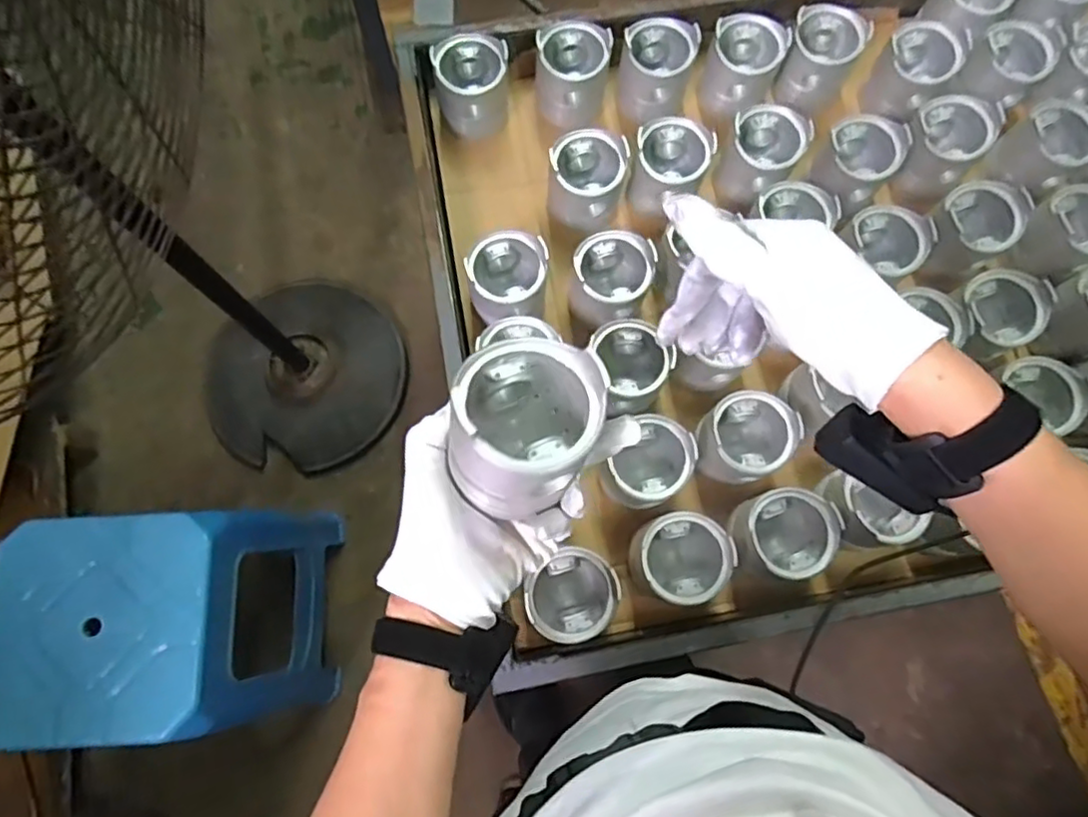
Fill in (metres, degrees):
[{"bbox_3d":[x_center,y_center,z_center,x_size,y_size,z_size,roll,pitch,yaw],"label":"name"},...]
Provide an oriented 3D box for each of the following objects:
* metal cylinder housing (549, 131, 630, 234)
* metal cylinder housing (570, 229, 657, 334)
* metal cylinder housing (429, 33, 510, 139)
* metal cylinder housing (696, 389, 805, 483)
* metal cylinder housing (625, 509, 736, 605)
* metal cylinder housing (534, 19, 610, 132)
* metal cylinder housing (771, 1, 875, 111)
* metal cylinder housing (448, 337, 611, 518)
[{"bbox_3d":[0.047,-0.262,0.728,0.080,0.082,0.086,0,75,-2],"label":"metal cylinder housing"},{"bbox_3d":[0.075,-0.139,0.699,0.096,0.078,0.088,-34,79,-10],"label":"metal cylinder housing"},{"bbox_3d":[-0.087,-0.386,0.760,0.086,0.083,0.074,11,75,1],"label":"metal cylinder housing"},{"bbox_3d":[0.204,0.031,0.642,0.091,0.069,0.088,0,75,-2],"label":"metal cylinder housing"},{"bbox_3d":[0.131,0.148,0.630,0.093,0.098,0.085,22,76,4],"label":"metal cylinder housing"},{"bbox_3d":[0.034,-0.406,0.776,0.087,0.091,0.079,-2,75,-2],"label":"metal cylinder housing"},{"bbox_3d":[0.336,-0.430,0.780,0.086,0.085,0.080,38,77,8],"label":"metal cylinder housing"},{"bbox_3d":[-0.014,0.011,0.383,0.083,0.070,0.095,26,76,5],"label":"metal cylinder housing"}]

